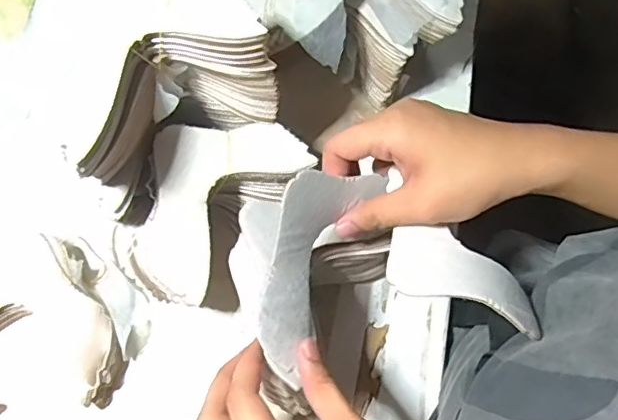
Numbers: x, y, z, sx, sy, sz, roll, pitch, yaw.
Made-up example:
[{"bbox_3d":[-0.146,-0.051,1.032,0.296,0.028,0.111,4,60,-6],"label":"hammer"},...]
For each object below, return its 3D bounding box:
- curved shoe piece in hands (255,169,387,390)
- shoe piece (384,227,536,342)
[{"bbox_3d":[-0.001,0.035,0.354,0.016,0.070,0.138,16,85,43],"label":"curved shoe piece in hands"},{"bbox_3d":[0.098,0.041,0.359,0.098,0.025,0.048,15,70,7],"label":"shoe piece"}]

